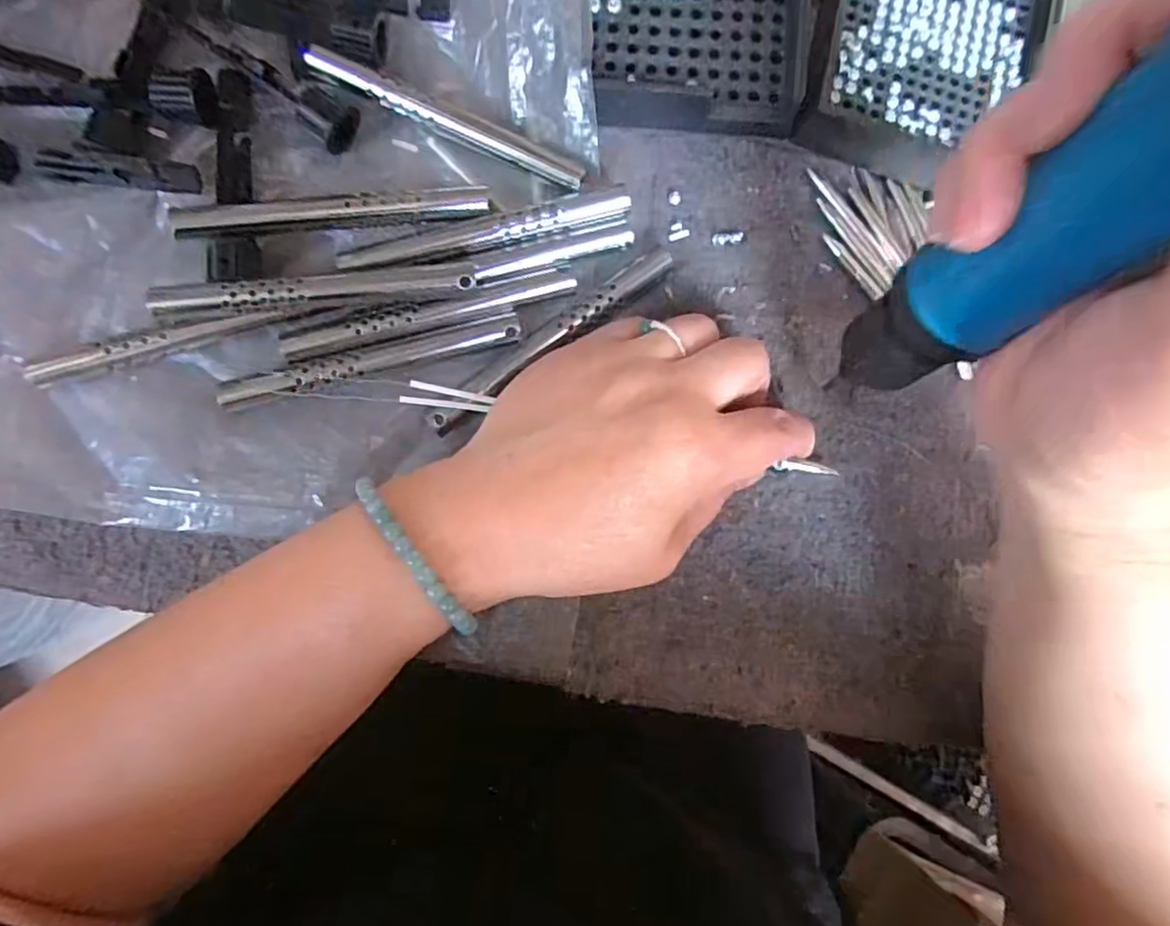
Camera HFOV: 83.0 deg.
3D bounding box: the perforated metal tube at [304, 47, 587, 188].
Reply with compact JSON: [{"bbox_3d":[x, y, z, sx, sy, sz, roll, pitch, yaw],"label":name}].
[{"bbox_3d":[-0.050,-0.129,0.249,0.107,0.013,0.013,22,85,-3],"label":"perforated metal tube"}]

